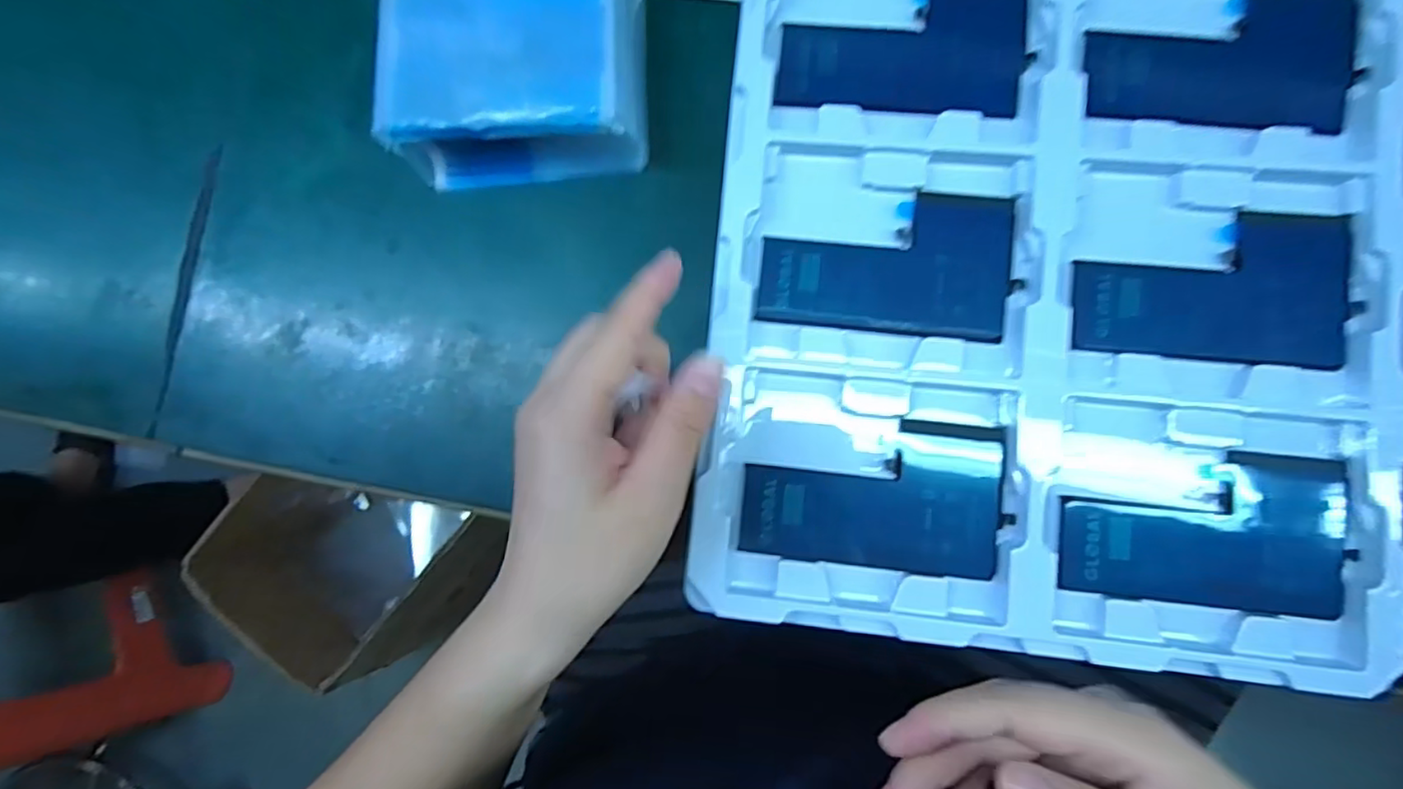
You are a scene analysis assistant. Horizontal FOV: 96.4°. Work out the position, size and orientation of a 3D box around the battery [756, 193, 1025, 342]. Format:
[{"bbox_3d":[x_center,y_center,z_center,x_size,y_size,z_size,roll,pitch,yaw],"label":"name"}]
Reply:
[{"bbox_3d":[0.082,-0.060,0.280,0.108,0.004,0.064,6,83,5],"label":"battery"}]

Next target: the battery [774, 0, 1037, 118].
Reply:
[{"bbox_3d":[0.092,-0.160,0.286,0.109,0.004,0.066,5,83,5],"label":"battery"}]

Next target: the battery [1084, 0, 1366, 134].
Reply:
[{"bbox_3d":[0.227,-0.148,0.275,0.108,0.006,0.066,4,83,5],"label":"battery"}]

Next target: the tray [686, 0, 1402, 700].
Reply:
[{"bbox_3d":[0.148,-0.052,0.272,0.273,0.024,0.312,5,83,5],"label":"tray"}]

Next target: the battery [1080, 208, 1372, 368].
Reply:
[{"bbox_3d":[0.218,-0.047,0.267,0.111,0.004,0.065,5,83,5],"label":"battery"}]

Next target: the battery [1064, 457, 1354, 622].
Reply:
[{"bbox_3d":[0.206,0.056,0.259,0.108,0.008,0.063,4,83,4],"label":"battery"}]

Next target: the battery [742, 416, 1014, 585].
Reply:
[{"bbox_3d":[0.074,0.042,0.273,0.108,0.007,0.064,5,83,5],"label":"battery"}]

